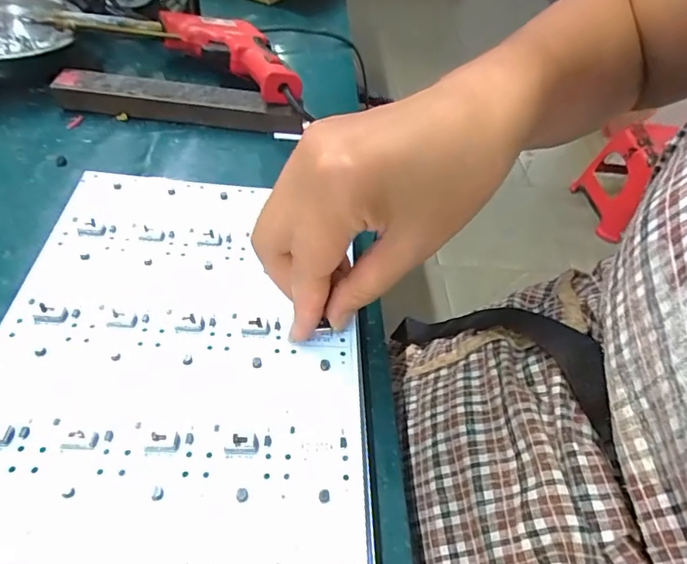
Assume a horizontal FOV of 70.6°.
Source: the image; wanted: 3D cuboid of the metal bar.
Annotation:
[{"bbox_3d":[-0.129,-0.145,0.389,0.183,0.027,0.028,5,48,-7],"label":"metal bar"}]

